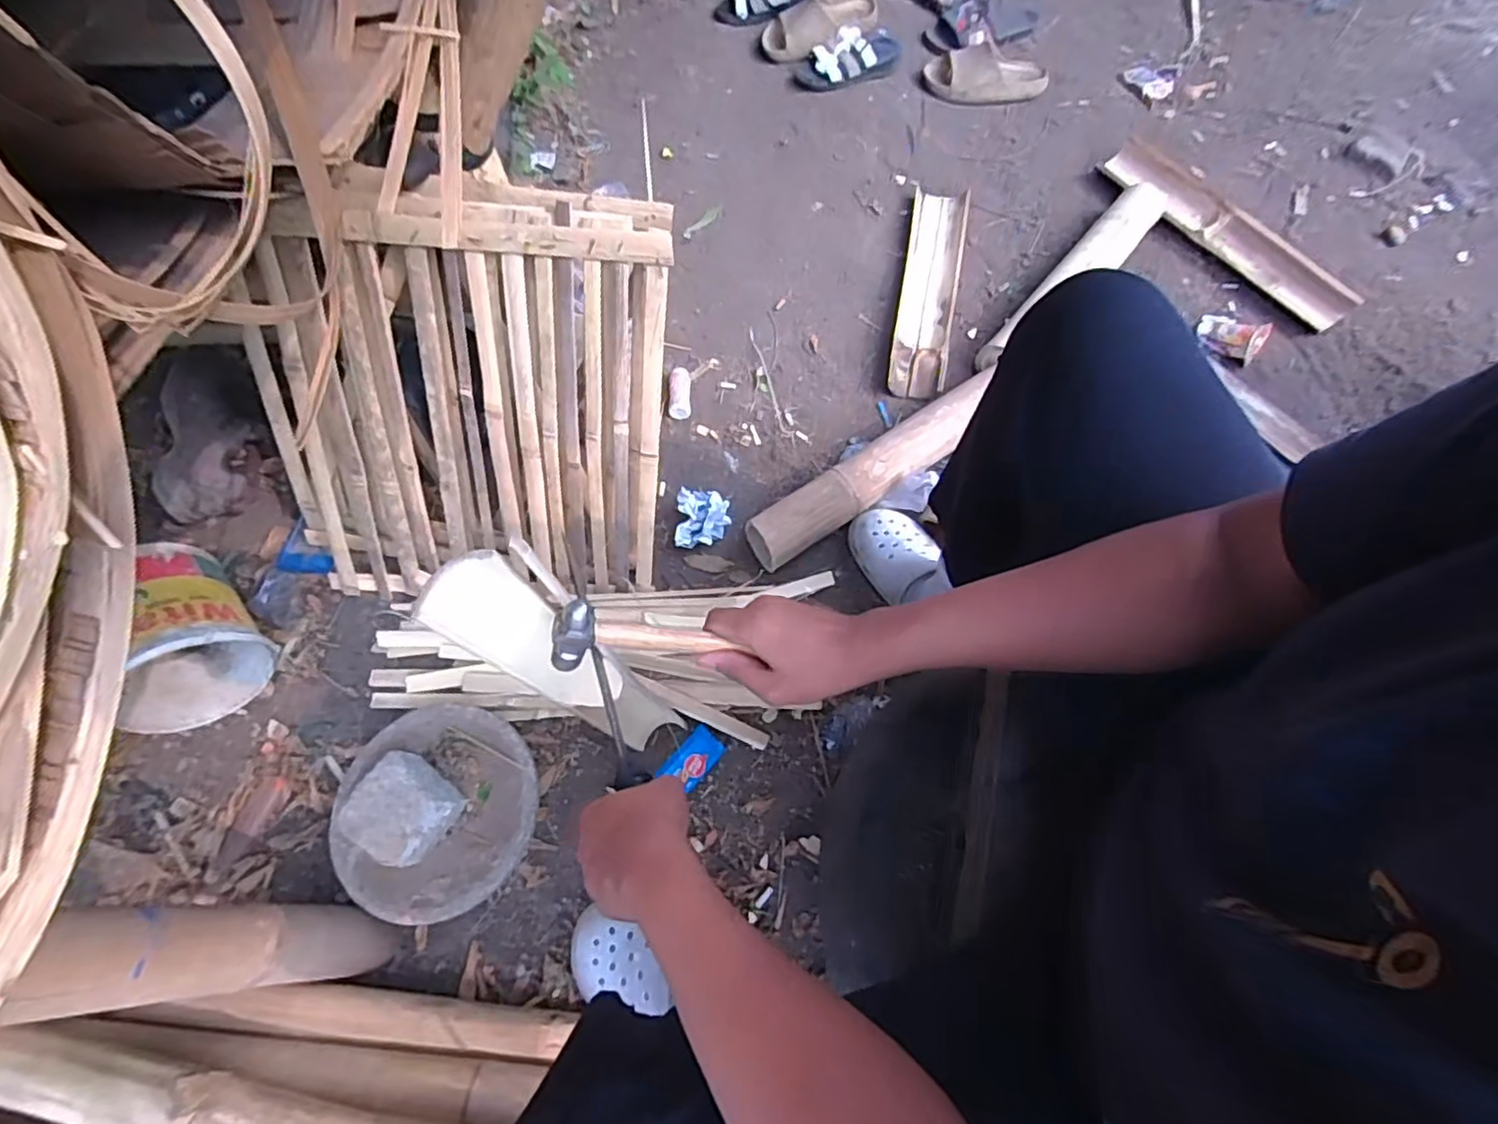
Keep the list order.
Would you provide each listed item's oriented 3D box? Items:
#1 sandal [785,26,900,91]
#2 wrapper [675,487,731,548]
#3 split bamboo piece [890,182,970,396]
[{"bbox_3d":[0.230,-1.113,1.409,0.267,0.078,0.102,-30,65,-11],"label":"sandal"},{"bbox_3d":[-0.069,-0.064,0.988,0.081,0.060,0.095,-1,63,3],"label":"wrapper"},{"bbox_3d":[0.337,-0.510,1.183,0.102,0.033,0.488,12,69,4],"label":"split bamboo piece"}]

